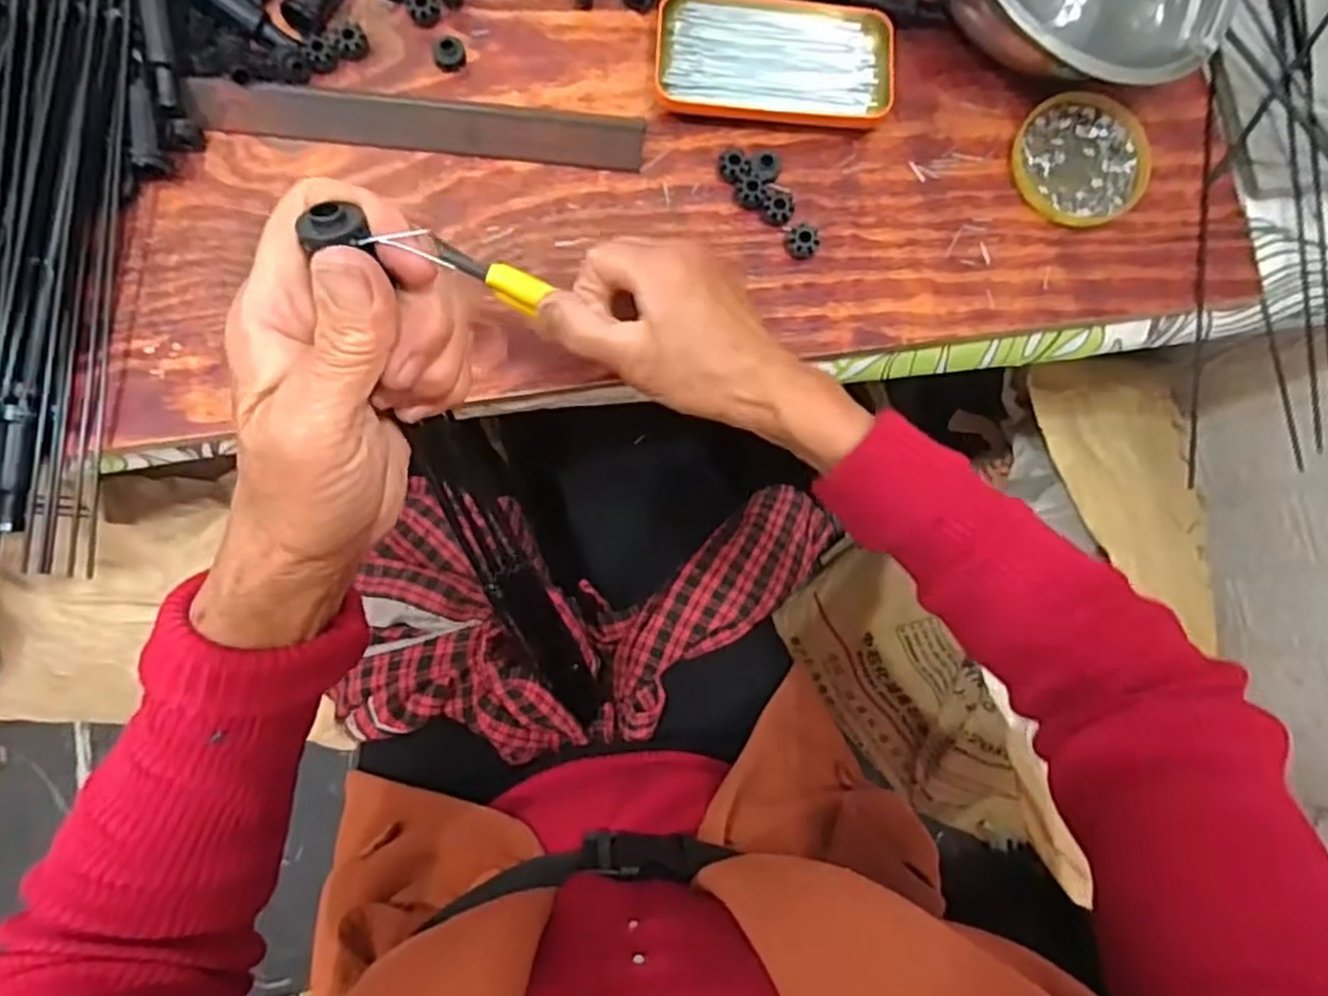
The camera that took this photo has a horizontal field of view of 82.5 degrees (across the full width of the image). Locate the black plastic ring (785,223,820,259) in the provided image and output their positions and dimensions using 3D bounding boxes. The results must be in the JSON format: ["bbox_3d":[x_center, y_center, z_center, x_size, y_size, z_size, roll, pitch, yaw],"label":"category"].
[{"bbox_3d":[0.084,-0.155,0.458,0.019,0.013,0.020,1,85,-6],"label":"black plastic ring"}]

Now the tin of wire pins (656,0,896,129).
[{"bbox_3d":[0.068,-0.273,0.466,0.143,0.014,0.078,2,84,-6],"label":"tin of wire pins"}]

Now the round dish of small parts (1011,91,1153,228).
[{"bbox_3d":[0.267,-0.217,0.482,0.082,0.009,0.089,1,85,-6],"label":"round dish of small parts"}]

